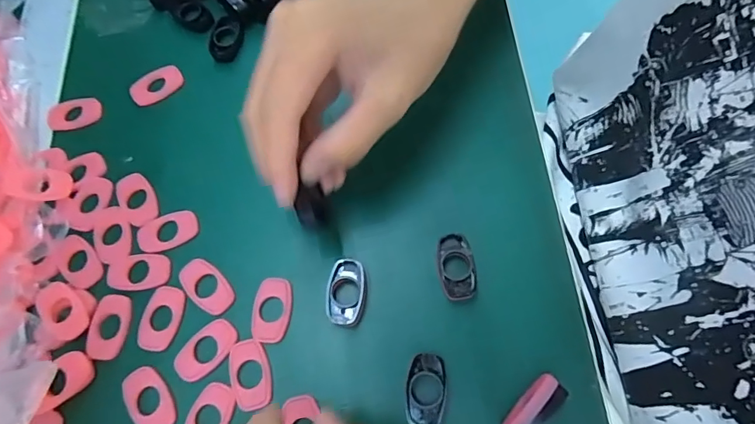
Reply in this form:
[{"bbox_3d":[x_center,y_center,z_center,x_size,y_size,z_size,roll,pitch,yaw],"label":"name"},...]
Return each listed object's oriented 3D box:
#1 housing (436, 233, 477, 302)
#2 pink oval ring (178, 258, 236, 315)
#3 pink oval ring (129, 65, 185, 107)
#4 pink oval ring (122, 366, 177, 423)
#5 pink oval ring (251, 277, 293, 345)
[{"bbox_3d":[0.039,0.027,0.231,0.018,0.006,0.033,-9,69,0],"label":"housing"},{"bbox_3d":[-0.090,0.038,0.241,0.035,0.004,0.019,41,77,16],"label":"pink oval ring"},{"bbox_3d":[-0.140,-0.081,0.291,0.033,0.004,0.020,-32,71,-9],"label":"pink oval ring"},{"bbox_3d":[-0.111,0.091,0.220,0.020,0.004,0.033,-33,71,-9],"label":"pink oval ring"},{"bbox_3d":[-0.053,0.050,0.234,0.019,0.004,0.032,3,70,4],"label":"pink oval ring"}]

